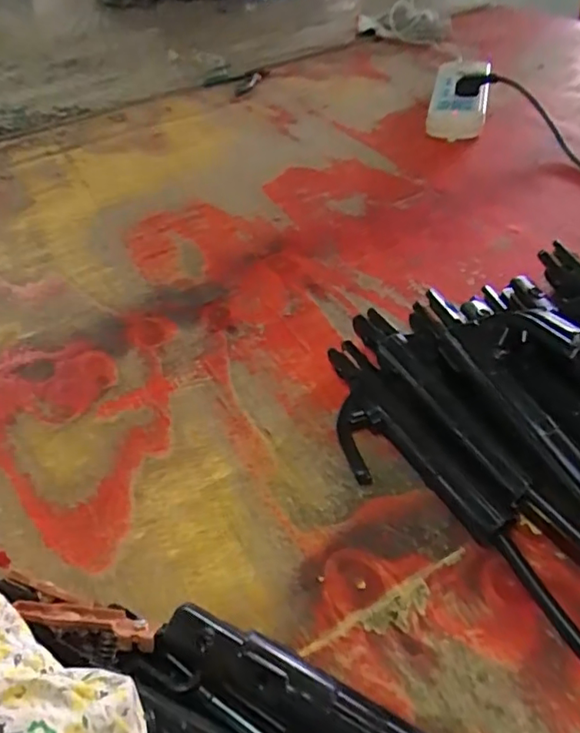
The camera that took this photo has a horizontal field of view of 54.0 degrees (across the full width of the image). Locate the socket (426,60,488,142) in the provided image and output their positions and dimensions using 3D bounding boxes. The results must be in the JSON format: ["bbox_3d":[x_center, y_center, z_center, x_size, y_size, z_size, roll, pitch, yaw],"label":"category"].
[{"bbox_3d":[0.248,-0.398,0.833,0.079,0.042,0.206,7,47,14],"label":"socket"}]

